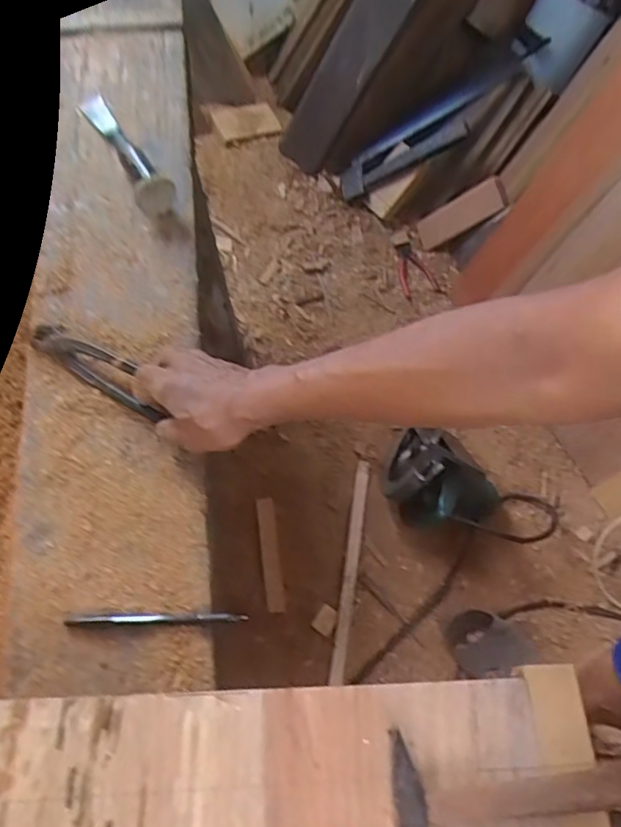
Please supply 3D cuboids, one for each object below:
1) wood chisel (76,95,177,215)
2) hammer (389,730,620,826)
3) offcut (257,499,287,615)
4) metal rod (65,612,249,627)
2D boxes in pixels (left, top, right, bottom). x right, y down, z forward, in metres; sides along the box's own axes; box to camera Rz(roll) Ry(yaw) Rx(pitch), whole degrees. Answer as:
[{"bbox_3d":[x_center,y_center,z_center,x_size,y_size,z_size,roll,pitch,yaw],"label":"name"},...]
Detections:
[{"bbox_3d":[-0.229,-0.327,0.723,0.046,0.053,0.232,-27,68,-14],"label":"wood chisel"},{"bbox_3d":[0.193,0.256,0.413,0.274,0.024,0.078,-6,64,-5],"label":"hammer"},{"bbox_3d":[-0.078,0.276,1.160,0.036,0.013,0.220,-6,66,-7],"label":"offcut"},{"bbox_3d":[-0.132,0.174,0.502,0.151,0.011,0.010,1,65,-4],"label":"metal rod"}]

